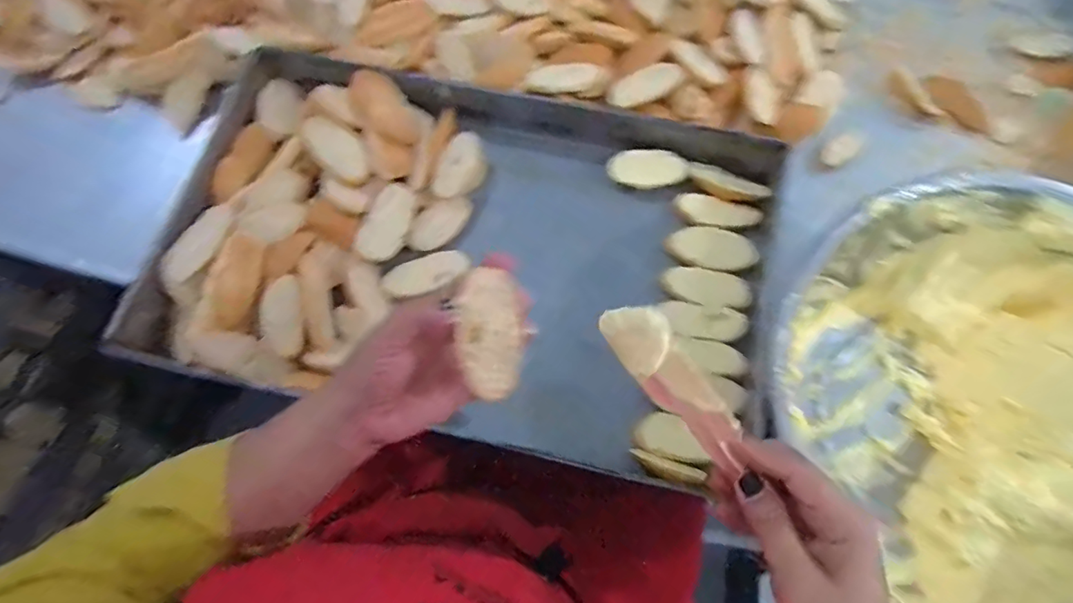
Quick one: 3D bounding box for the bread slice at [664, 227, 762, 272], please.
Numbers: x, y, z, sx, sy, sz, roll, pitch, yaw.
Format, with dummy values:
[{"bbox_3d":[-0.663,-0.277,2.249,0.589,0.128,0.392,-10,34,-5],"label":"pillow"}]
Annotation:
[{"bbox_3d":[0.184,-0.057,0.550,0.090,0.007,0.047,16,72,6],"label":"bread slice"}]

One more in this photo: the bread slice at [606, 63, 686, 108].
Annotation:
[{"bbox_3d":[0.124,-0.246,0.598,0.093,0.009,0.036,-26,73,-8],"label":"bread slice"}]

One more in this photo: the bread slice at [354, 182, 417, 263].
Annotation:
[{"bbox_3d":[-0.156,-0.084,0.556,0.041,0.019,0.089,16,72,6],"label":"bread slice"}]

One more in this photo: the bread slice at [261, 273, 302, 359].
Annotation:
[{"bbox_3d":[-0.244,0.015,0.510,0.036,0.009,0.077,0,86,-21],"label":"bread slice"}]

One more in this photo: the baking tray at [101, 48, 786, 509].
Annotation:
[{"bbox_3d":[-0.064,-0.056,0.539,0.603,0.048,0.369,12,72,5],"label":"baking tray"}]

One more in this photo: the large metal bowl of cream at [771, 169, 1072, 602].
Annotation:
[{"bbox_3d":[0.384,0.088,0.447,0.317,0.148,0.361,-34,74,-10],"label":"large metal bowl of cream"}]

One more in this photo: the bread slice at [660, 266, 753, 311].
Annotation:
[{"bbox_3d":[0.173,-0.014,0.537,0.087,0.006,0.043,14,72,5],"label":"bread slice"}]

